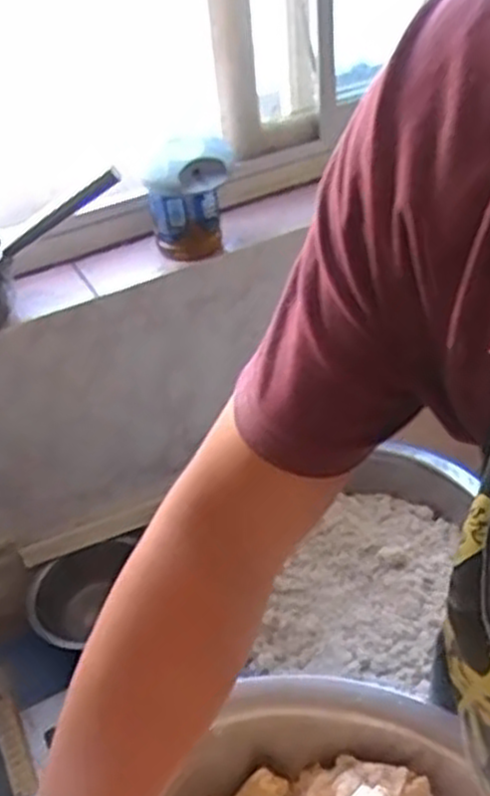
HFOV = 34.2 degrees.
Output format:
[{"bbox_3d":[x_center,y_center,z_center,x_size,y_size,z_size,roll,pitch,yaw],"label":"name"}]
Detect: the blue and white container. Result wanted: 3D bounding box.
[{"bbox_3d":[-0.065,-0.240,0.994,0.111,0.148,0.083,-7,38,-1],"label":"blue and white container"}]

